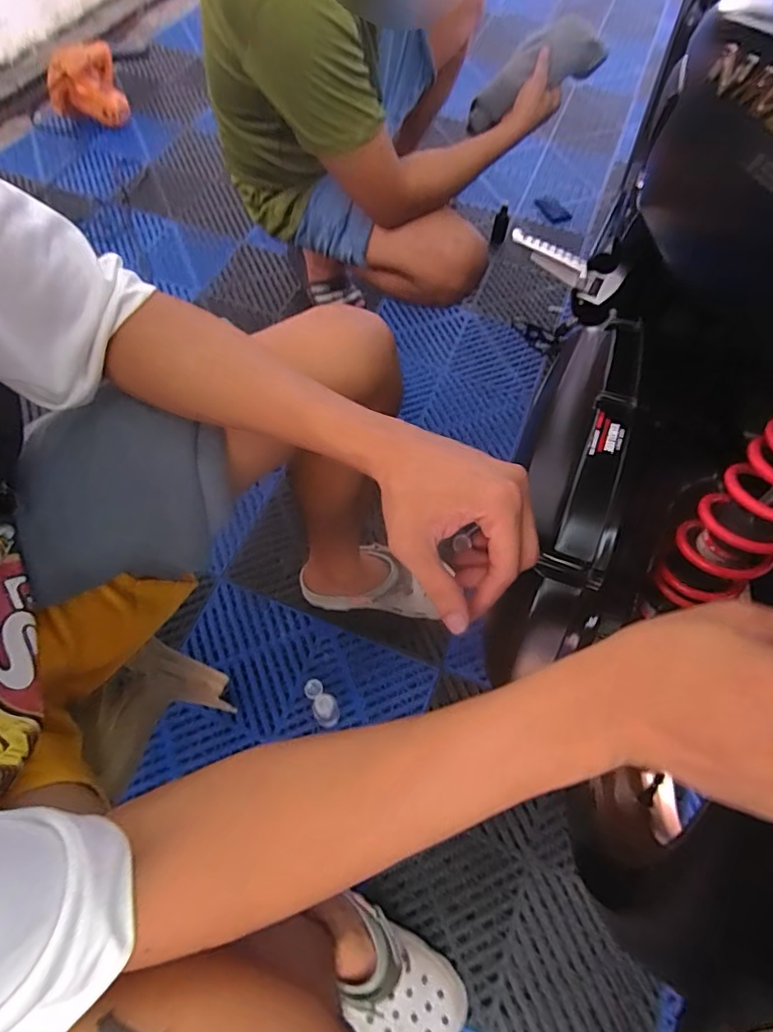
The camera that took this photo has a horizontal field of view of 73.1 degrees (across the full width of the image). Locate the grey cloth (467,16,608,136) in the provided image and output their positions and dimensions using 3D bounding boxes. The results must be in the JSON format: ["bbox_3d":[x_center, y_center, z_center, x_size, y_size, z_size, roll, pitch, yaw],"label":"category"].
[{"bbox_3d":[0.234,-0.715,0.849,0.217,0.081,0.072,-29,64,6],"label":"grey cloth"}]

